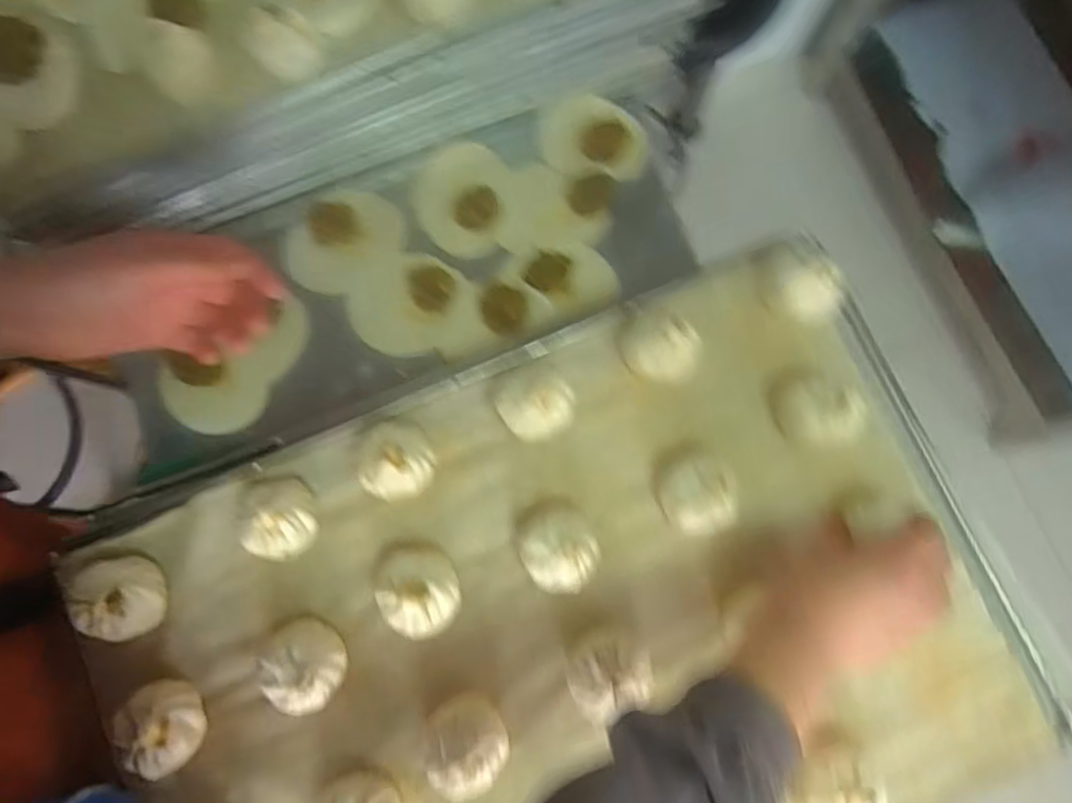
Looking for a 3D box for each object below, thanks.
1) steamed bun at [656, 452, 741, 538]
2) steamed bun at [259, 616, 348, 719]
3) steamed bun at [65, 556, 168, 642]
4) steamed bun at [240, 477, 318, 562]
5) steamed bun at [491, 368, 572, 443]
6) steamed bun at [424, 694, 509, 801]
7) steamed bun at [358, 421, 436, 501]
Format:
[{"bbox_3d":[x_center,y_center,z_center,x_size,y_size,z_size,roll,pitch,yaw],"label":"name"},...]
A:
[{"bbox_3d":[0.109,0.061,0.473,0.050,0.039,0.056,-5,80,-2],"label":"steamed bun"},{"bbox_3d":[-0.147,0.167,0.442,0.046,0.033,0.055,-31,82,-6],"label":"steamed bun"},{"bbox_3d":[-0.269,0.127,0.446,0.046,0.040,0.051,-11,80,-3],"label":"steamed bun"},{"bbox_3d":[-0.172,0.077,0.460,0.050,0.037,0.055,-3,80,-2],"label":"steamed bun"},{"bbox_3d":[-0.001,-0.001,0.477,0.055,0.041,0.052,23,80,3],"label":"steamed bun"},{"bbox_3d":[-0.043,0.214,0.433,0.050,0.038,0.048,0,80,-1],"label":"steamed bun"},{"bbox_3d":[-0.093,0.039,0.469,0.047,0.043,0.051,0,80,-1],"label":"steamed bun"}]

